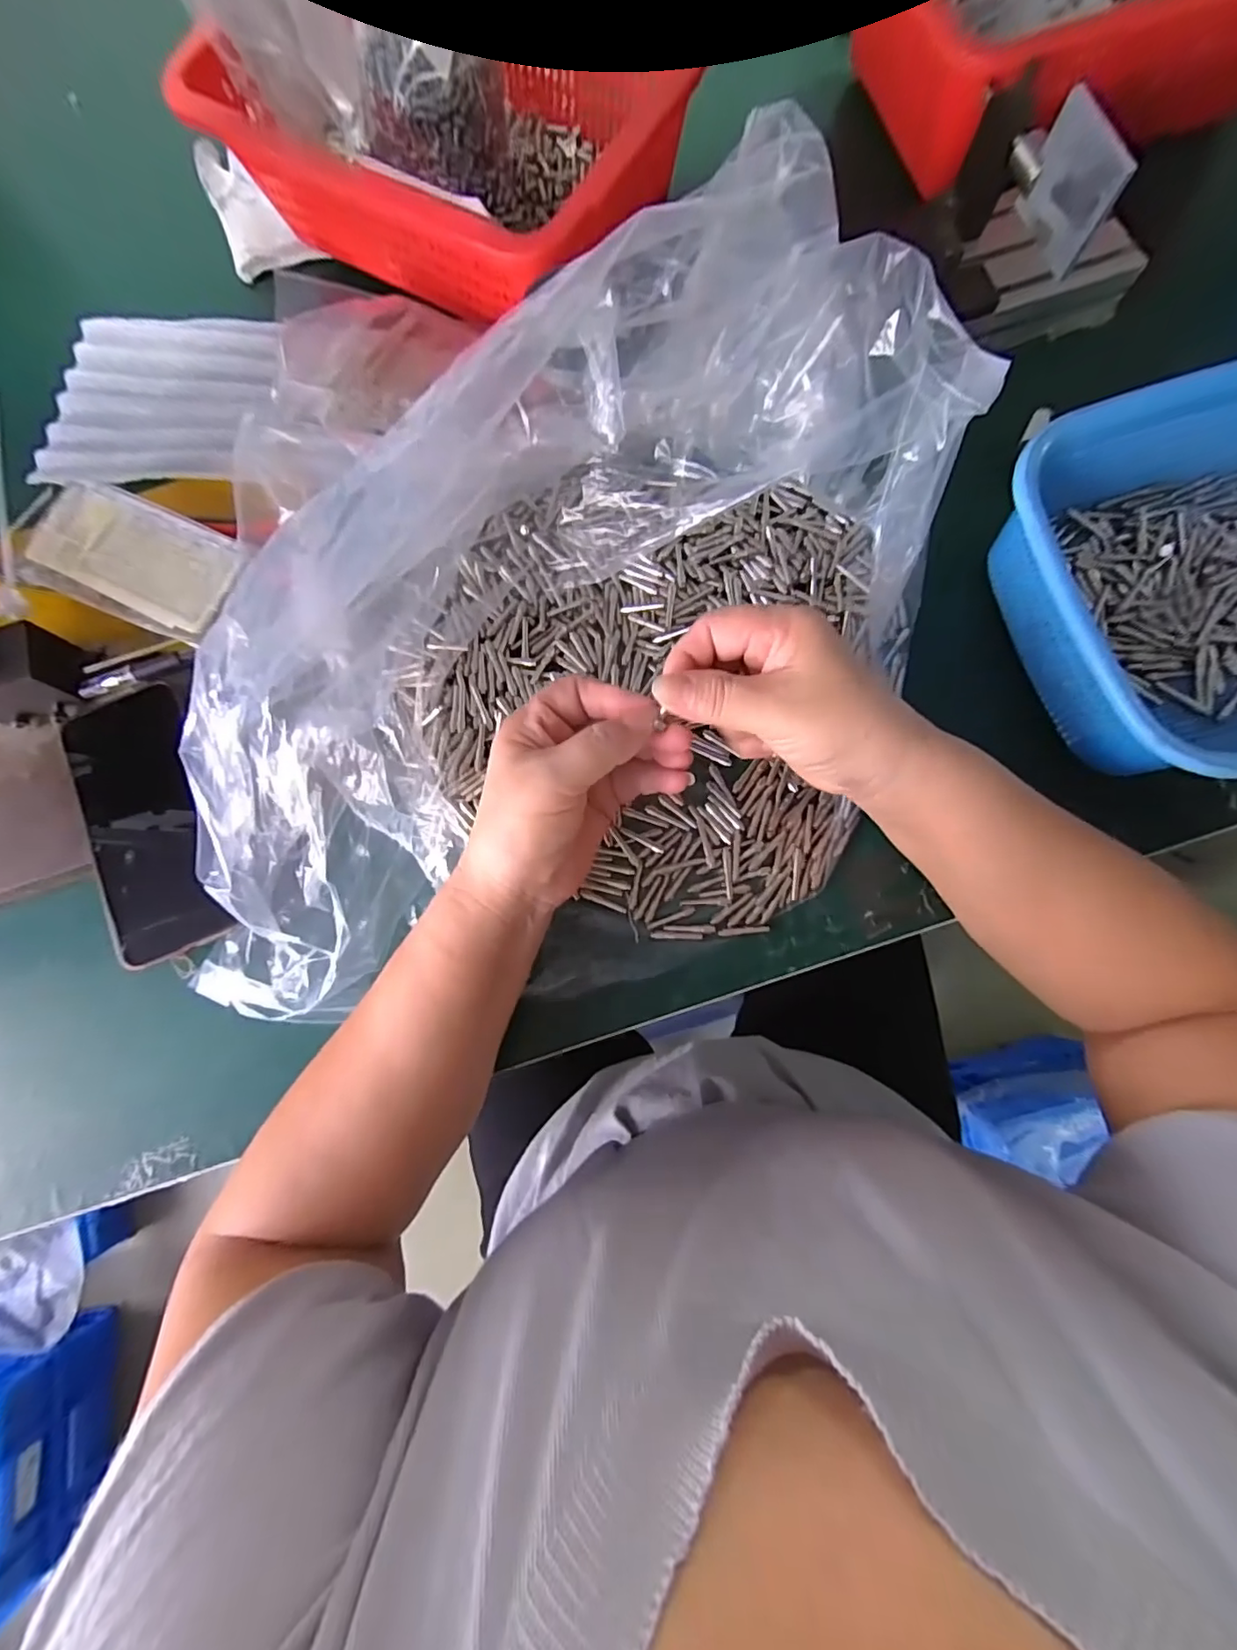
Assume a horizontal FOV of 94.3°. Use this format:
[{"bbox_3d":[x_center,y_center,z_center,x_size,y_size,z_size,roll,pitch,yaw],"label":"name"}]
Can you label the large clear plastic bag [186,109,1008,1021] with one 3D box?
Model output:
[{"bbox_3d":[-0.043,-0.095,0.309,0.453,0.106,0.348,-11,80,0],"label":"large clear plastic bag"}]

